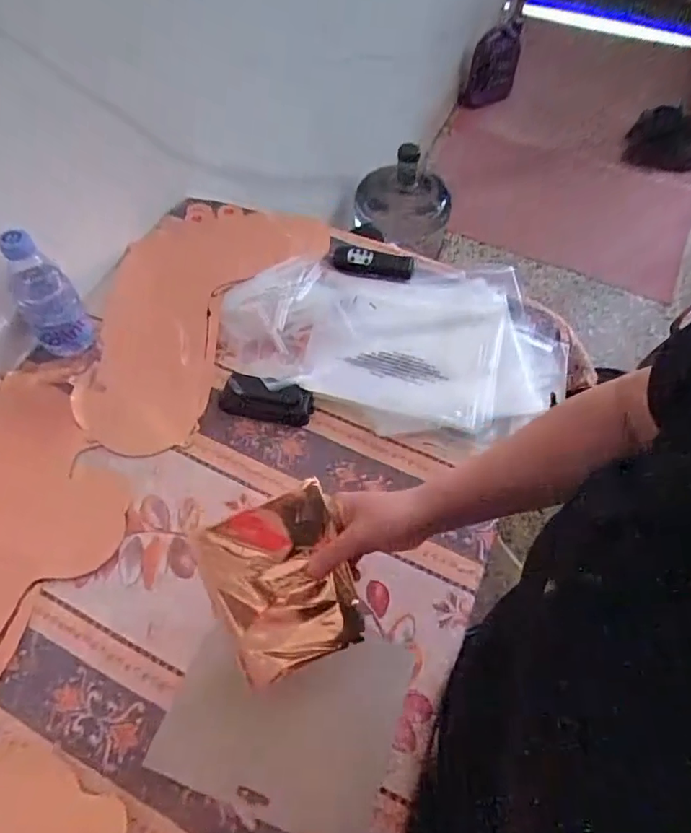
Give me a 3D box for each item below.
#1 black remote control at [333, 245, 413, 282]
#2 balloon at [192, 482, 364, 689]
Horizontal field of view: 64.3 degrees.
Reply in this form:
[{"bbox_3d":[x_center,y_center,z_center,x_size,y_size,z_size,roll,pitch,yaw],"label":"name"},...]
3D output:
[{"bbox_3d":[0.040,-0.224,0.805,0.115,0.007,0.047,12,76,-3],"label":"black remote control"},{"bbox_3d":[-0.051,0.139,0.464,0.115,0.009,0.133,-20,82,-15],"label":"balloon"}]

